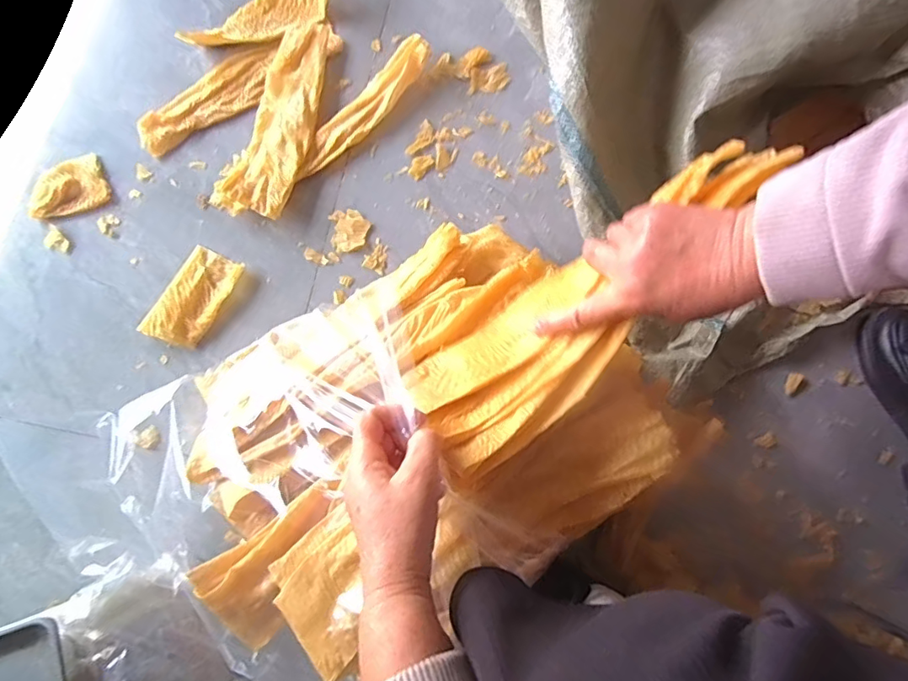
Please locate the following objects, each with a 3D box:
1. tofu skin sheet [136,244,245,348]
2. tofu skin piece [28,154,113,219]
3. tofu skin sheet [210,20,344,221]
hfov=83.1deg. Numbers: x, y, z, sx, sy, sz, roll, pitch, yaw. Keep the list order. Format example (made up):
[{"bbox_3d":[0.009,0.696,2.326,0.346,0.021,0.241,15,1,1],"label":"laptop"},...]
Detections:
[{"bbox_3d":[-0.315,-0.053,0.620,0.071,0.016,0.121,24,78,6],"label":"tofu skin sheet"},{"bbox_3d":[-0.498,-0.195,0.660,0.095,0.014,0.070,-25,78,-6],"label":"tofu skin piece"},{"bbox_3d":[-0.222,-0.293,0.669,0.094,0.030,0.287,16,77,4],"label":"tofu skin sheet"}]

